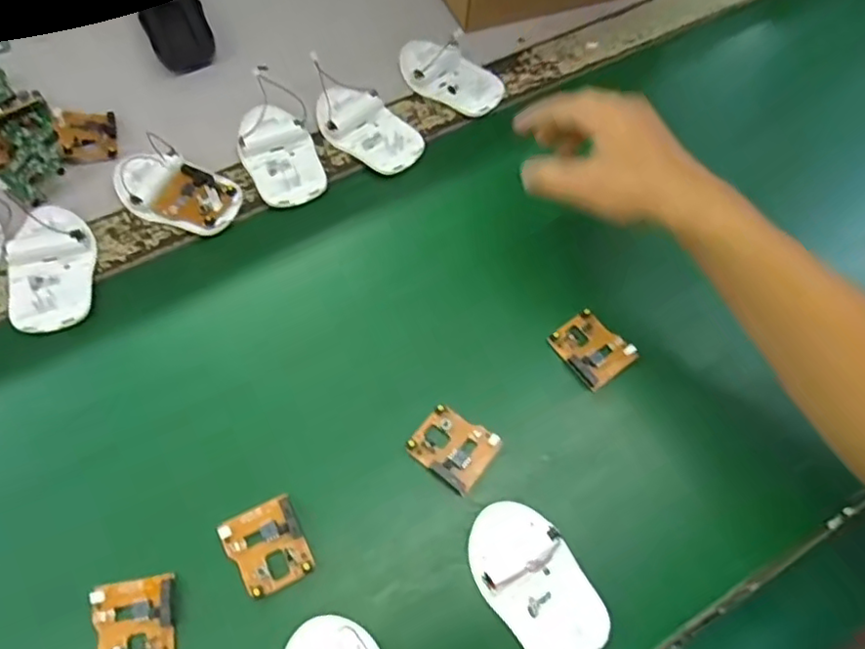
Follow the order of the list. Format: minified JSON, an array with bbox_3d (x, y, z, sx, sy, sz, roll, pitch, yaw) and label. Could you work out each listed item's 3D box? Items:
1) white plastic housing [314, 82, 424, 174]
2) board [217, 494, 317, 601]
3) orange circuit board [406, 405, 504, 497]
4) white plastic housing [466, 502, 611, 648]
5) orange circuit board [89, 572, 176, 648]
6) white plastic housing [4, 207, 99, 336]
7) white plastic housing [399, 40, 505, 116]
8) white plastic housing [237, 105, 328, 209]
[{"bbox_3d":[-0.051,-0.163,0.510,0.090,0.019,0.056,39,68,15],"label":"white plastic housing"},{"bbox_3d":[-0.100,0.135,0.375,0.046,0.008,0.051,-24,68,-14],"label":"board"},{"bbox_3d":[0.014,0.080,0.407,0.050,0.006,0.045,35,67,14],"label":"orange circuit board"},{"bbox_3d":[0.062,0.154,0.371,0.056,0.024,0.097,-35,71,-18],"label":"white plastic housing"},{"bbox_3d":[-0.170,0.172,0.353,0.044,0.008,0.050,-8,65,-7],"label":"orange circuit board"},{"bbox_3d":[-0.273,-0.042,0.437,0.057,0.012,0.099,-7,64,-6],"label":"white plastic housing"},{"bbox_3d":[0.016,-0.219,0.536,0.098,0.021,0.050,31,66,12],"label":"white plastic housing"},{"bbox_3d":[-0.120,-0.134,0.491,0.057,0.018,0.090,-23,67,-14],"label":"white plastic housing"}]

